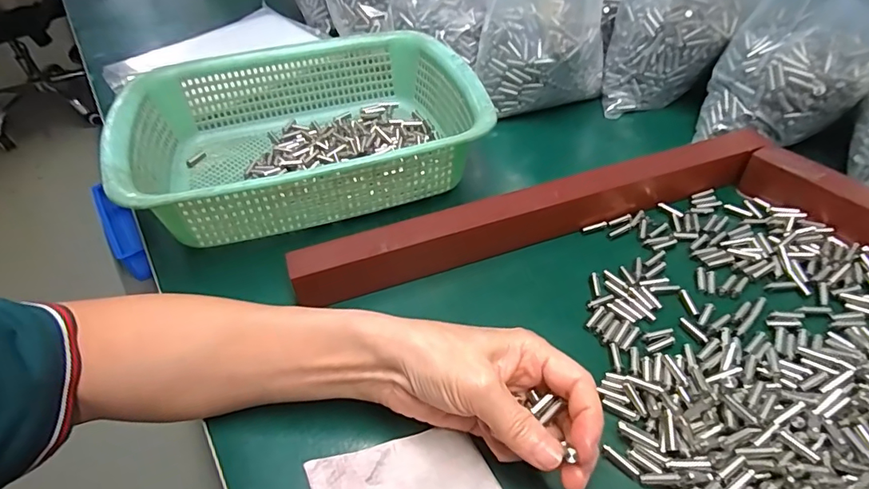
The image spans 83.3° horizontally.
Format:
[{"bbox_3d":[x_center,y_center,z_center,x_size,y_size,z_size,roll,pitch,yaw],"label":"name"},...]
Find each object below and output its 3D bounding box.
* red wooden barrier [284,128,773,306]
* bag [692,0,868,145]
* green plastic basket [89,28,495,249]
[{"bbox_3d":[0.084,-0.026,0.380,0.381,0.044,0.030,-17,47,-10],"label":"red wooden barrier"},{"bbox_3d":[0.319,-0.174,0.398,0.134,0.192,0.080,20,52,23],"label":"bag"},{"bbox_3d":[-0.110,-0.105,0.442,0.288,0.085,0.220,-17,47,-10],"label":"green plastic basket"}]

